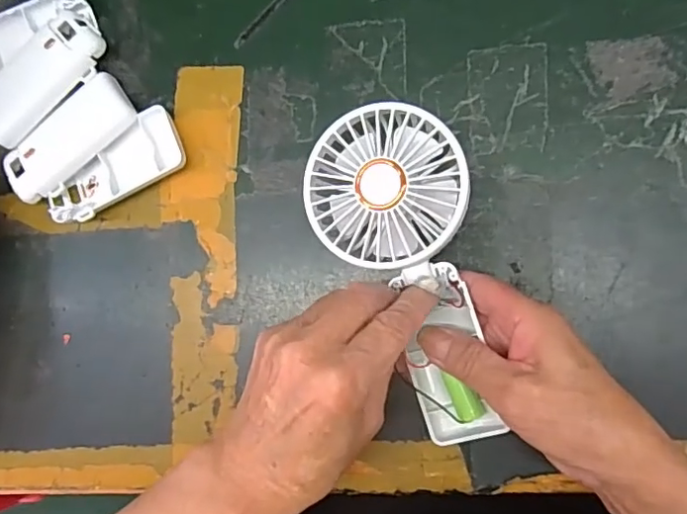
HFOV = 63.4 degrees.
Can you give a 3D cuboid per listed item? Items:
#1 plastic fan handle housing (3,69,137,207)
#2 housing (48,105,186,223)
[{"bbox_3d":[-0.175,-0.074,0.360,0.093,0.019,0.038,-44,82,6],"label":"plastic fan handle housing"},{"bbox_3d":[-0.146,-0.055,0.357,0.093,0.020,0.043,-30,84,8],"label":"housing"}]

